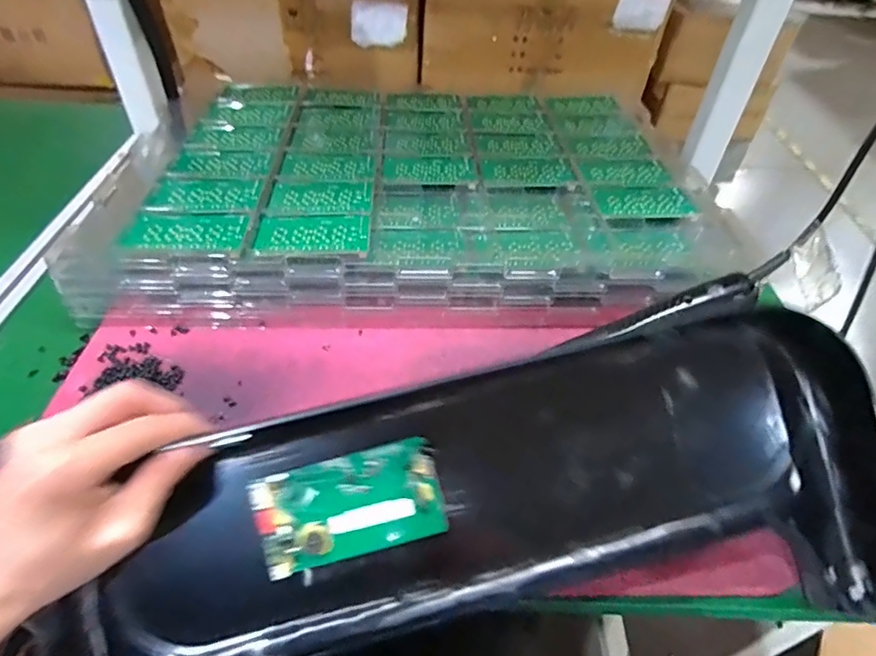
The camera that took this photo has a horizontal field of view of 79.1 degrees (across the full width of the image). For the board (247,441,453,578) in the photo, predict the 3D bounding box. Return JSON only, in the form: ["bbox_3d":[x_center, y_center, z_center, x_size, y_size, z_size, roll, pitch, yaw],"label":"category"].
[{"bbox_3d":[-0.052,0.111,0.326,0.110,0.007,0.062,-15,91,-6],"label":"board"}]

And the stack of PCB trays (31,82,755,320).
[{"bbox_3d":[-0.031,-0.176,0.654,0.644,0.069,0.443,1,46,-2],"label":"stack of PCB trays"}]

